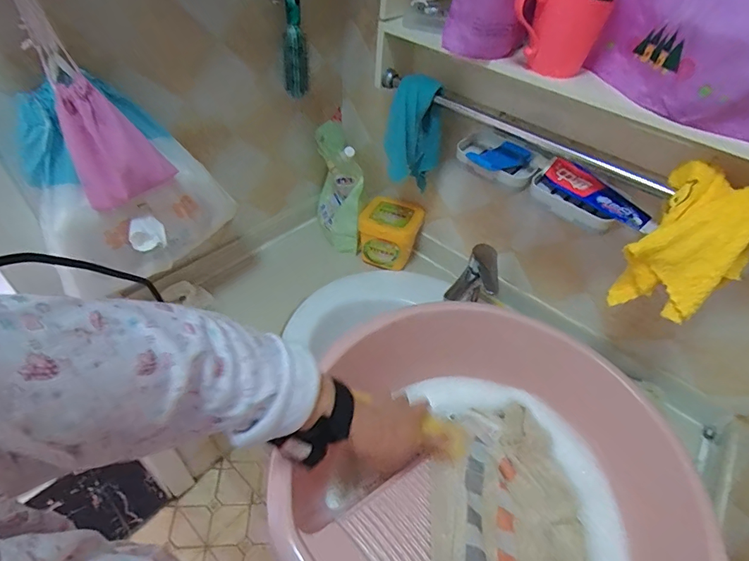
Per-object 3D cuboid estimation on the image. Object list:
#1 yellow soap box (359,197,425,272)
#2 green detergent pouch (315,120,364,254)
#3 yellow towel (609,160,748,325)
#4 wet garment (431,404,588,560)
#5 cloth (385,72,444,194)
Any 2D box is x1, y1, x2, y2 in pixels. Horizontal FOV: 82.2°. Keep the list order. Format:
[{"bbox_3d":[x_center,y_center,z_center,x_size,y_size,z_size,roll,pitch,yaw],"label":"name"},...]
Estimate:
[{"bbox_3d":[0.032,-0.099,0.929,0.118,0.105,0.101,18,47,12],"label":"yellow soap box"},{"bbox_3d":[-0.079,-0.199,0.917,0.077,0.244,0.154,-7,47,-13],"label":"green detergent pouch"},{"bbox_3d":[0.367,-0.036,0.516,0.118,0.160,0.100,37,53,26],"label":"yellow towel"},{"bbox_3d":[0.170,0.260,0.551,0.196,0.085,0.233,8,46,2],"label":"wet garment"},{"bbox_3d":[0.067,-0.250,0.732,0.095,0.186,0.053,11,46,5],"label":"cloth"}]

